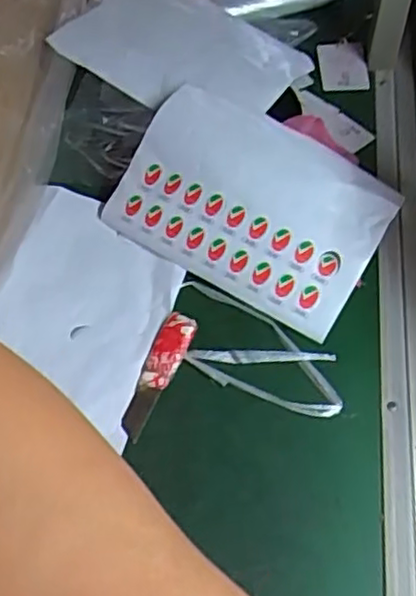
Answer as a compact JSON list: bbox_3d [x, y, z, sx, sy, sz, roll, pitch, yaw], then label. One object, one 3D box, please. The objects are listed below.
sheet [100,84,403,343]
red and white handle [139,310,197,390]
[{"bbox_3d":[0.040,-0.089,0.603,0.223,0.051,0.171,28,61,17],"label":"sheet"},{"bbox_3d":[-0.032,0.043,0.544,0.027,0.011,0.064,21,59,13],"label":"red and white handle"}]

